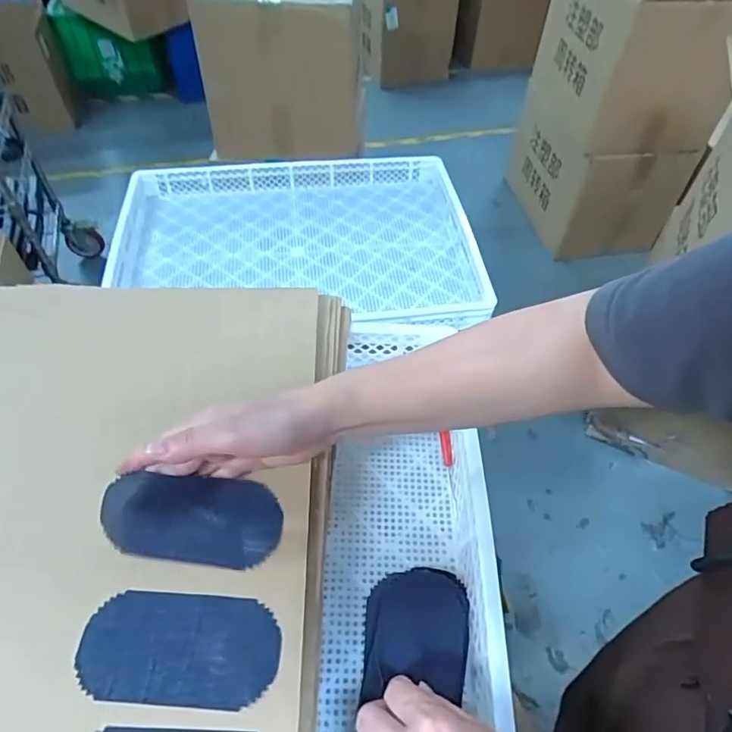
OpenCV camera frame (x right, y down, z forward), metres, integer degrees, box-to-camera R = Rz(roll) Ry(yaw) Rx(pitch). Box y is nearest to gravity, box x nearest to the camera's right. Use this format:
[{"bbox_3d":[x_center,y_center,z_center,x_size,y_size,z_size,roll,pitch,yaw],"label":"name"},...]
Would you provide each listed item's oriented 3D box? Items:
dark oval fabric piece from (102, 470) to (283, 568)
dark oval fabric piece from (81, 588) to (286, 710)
[{"bbox_3d":[-0.132,0.117,0.404,0.131,0.008,0.064,3,62,-4],"label":"dark oval fabric piece"},{"bbox_3d":[-0.125,0.190,0.360,0.129,0.004,0.066,4,51,1],"label":"dark oval fabric piece"}]

